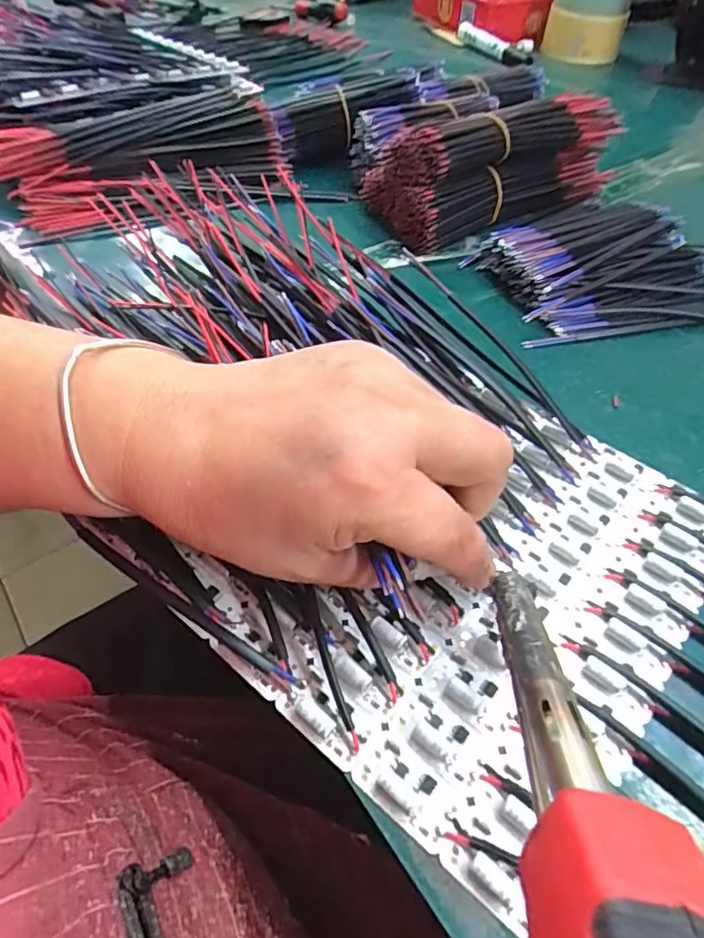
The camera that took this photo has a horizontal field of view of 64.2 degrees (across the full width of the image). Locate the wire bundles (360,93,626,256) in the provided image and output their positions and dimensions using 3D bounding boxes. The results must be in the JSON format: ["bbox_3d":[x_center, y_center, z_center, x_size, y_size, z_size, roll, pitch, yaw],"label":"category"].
[{"bbox_3d":[0.114,-0.242,0.431,0.209,0.063,0.087,-25,57,-22],"label":"wire bundles"}]

